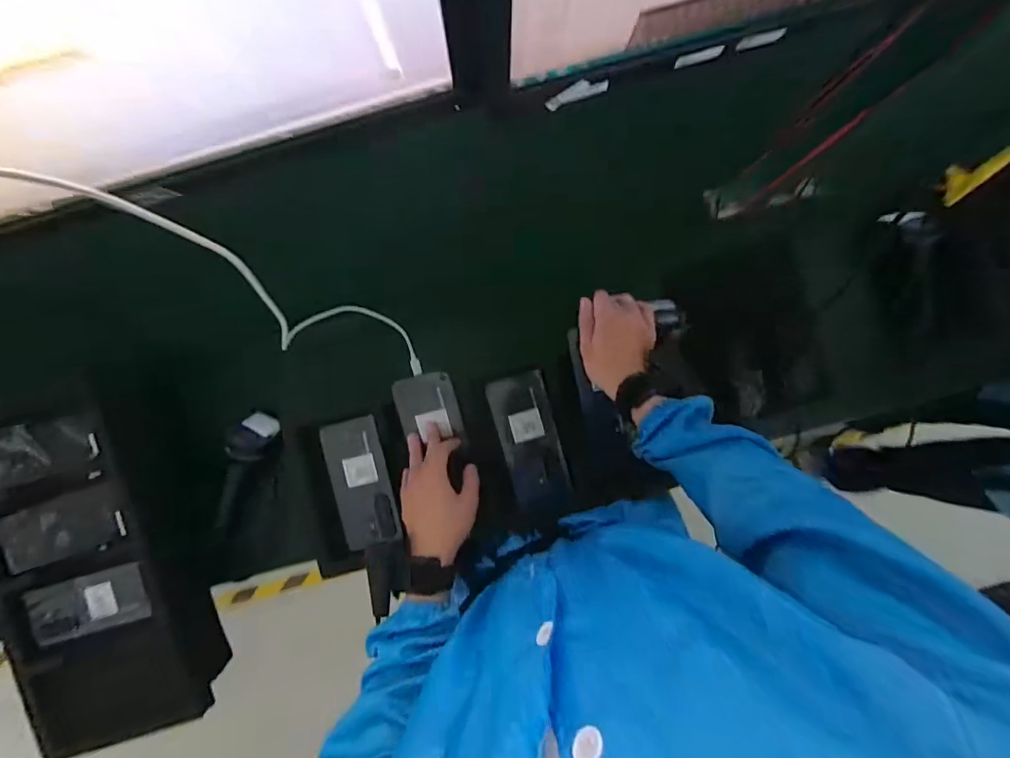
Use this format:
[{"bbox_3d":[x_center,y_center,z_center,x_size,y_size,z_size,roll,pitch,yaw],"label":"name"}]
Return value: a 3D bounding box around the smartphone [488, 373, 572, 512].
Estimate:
[{"bbox_3d":[0.034,0.084,0.643,0.073,0.013,0.178,-16,89,1],"label":"smartphone"}]

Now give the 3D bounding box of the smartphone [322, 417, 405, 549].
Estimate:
[{"bbox_3d":[-0.189,0.136,0.644,0.072,0.012,0.163,-14,89,1],"label":"smartphone"}]

